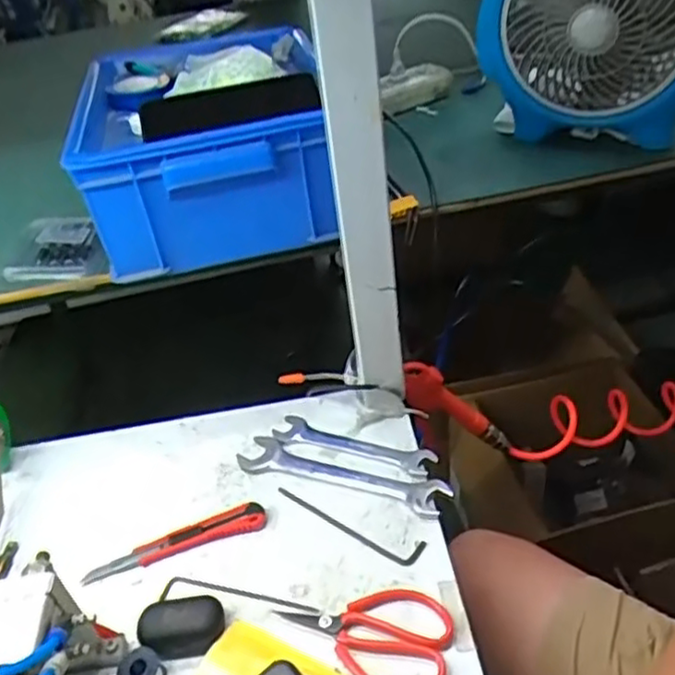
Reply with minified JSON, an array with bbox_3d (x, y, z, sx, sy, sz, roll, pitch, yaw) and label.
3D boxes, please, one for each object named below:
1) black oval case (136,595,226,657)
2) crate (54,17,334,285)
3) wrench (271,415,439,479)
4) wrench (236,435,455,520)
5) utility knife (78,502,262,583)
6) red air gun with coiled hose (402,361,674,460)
[{"bbox_3d":[-0.117,0.216,0.519,0.062,0.023,0.035,-10,39,-3],"label":"black oval case"},{"bbox_3d":[-0.135,-0.207,0.718,0.230,0.133,0.290,-8,39,0],"label":"crate"},{"bbox_3d":[0.014,0.100,0.651,0.156,0.006,0.030,12,42,23],"label":"wrench"},{"bbox_3d":[0.002,0.124,0.623,0.192,0.008,0.040,11,42,22],"label":"wrench"},{"bbox_3d":[-0.136,0.174,0.590,0.153,0.014,0.025,-14,39,-8],"label":"utility knife"},{"bbox_3d":[0.361,0.087,0.888,0.678,0.107,0.069,2,32,-30],"label":"red air gun with coiled hose"}]

